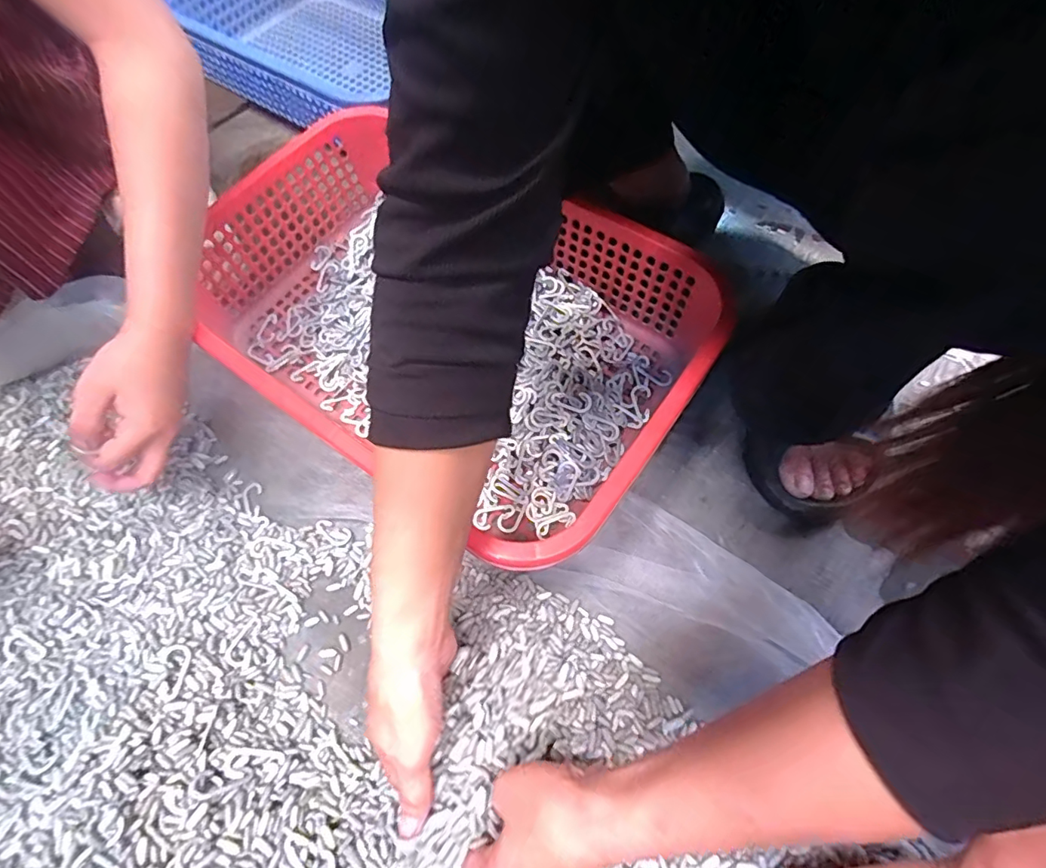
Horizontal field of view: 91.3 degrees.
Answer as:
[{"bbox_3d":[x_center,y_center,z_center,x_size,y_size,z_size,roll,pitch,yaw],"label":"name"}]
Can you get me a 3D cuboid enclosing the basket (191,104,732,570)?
[{"bbox_3d":[-0.064,-0.097,0.468,0.419,0.097,0.292,33,70,18],"label":"basket"}]

